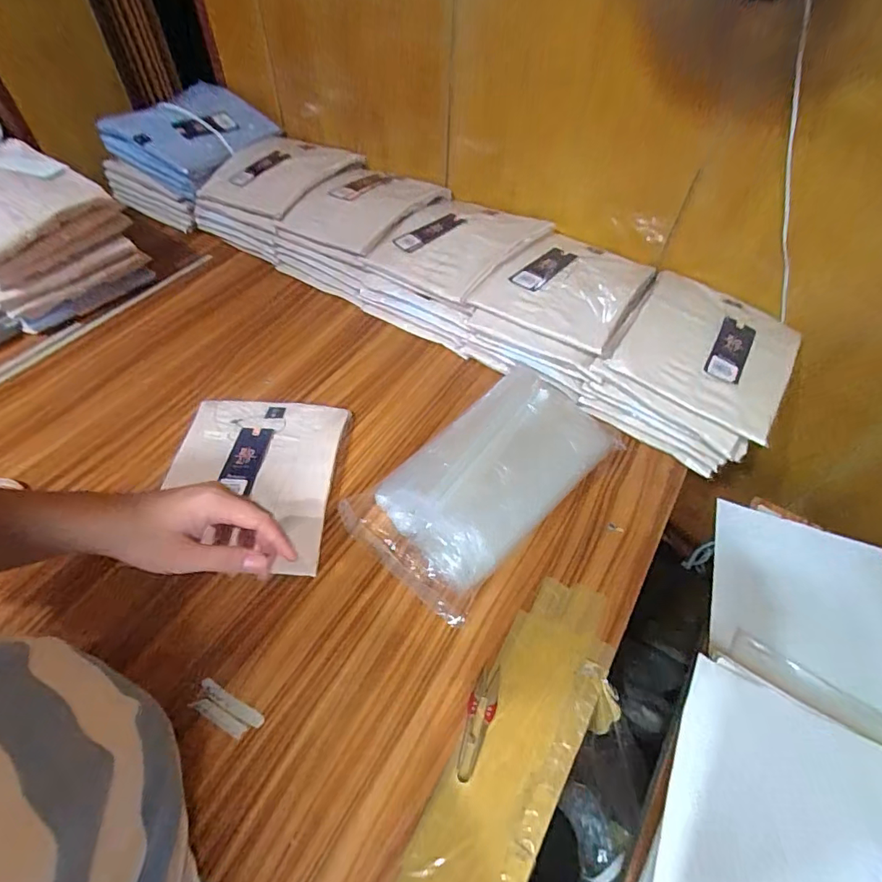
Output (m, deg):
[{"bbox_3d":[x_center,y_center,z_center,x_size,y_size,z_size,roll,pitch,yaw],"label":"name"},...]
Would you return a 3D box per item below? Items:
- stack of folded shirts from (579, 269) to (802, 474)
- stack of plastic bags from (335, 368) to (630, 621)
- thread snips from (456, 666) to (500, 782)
[{"bbox_3d":[0.366,-0.107,0.692,0.222,0.119,0.236,32,58,20],"label":"stack of folded shirts"},{"bbox_3d":[0.047,0.042,0.597,0.185,0.101,0.298,38,60,24],"label":"stack of plastic bags"},{"bbox_3d":[0.036,0.278,0.476,0.027,0.005,0.101,19,54,12],"label":"thread snips"}]

